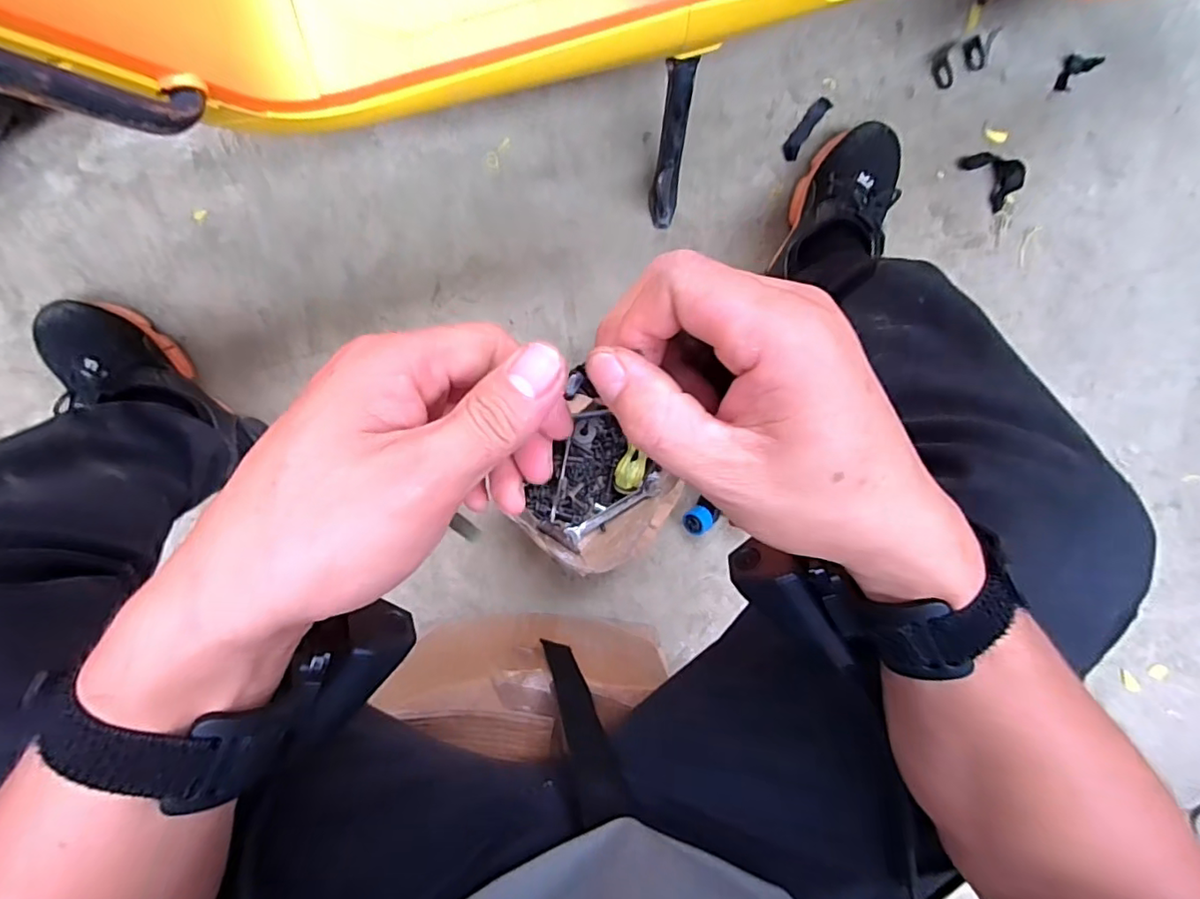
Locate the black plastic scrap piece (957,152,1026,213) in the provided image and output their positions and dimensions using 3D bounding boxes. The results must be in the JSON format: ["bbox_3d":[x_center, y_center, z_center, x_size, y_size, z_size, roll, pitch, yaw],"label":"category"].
[{"bbox_3d":[0.483,-0.338,0.685,0.080,0.032,0.040,45,88,-6],"label":"black plastic scrap piece"}]

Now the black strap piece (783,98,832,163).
[{"bbox_3d":[0.247,-0.385,0.671,0.020,0.006,0.086,34,89,-6],"label":"black strap piece"}]

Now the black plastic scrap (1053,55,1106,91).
[{"bbox_3d":[0.593,-0.478,0.697,0.067,0.009,0.033,-38,96,-2],"label":"black plastic scrap"}]

